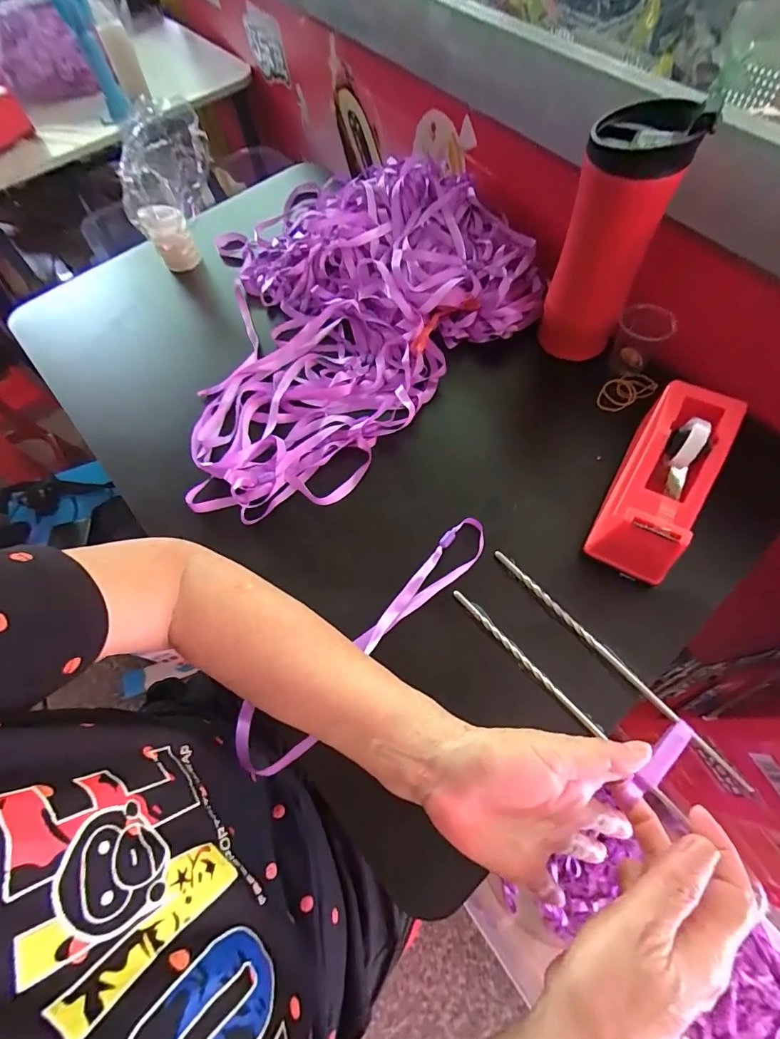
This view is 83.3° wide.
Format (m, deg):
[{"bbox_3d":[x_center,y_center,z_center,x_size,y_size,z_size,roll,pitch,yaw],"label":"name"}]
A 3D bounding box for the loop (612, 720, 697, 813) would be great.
[{"bbox_3d":[0.178,0.164,0.294,0.071,0.006,0.014,-41,69,-9],"label":"loop"}]

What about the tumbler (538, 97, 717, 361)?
[{"bbox_3d":[0.190,-0.239,0.389,0.073,0.185,0.071,18,67,13],"label":"tumbler"}]

